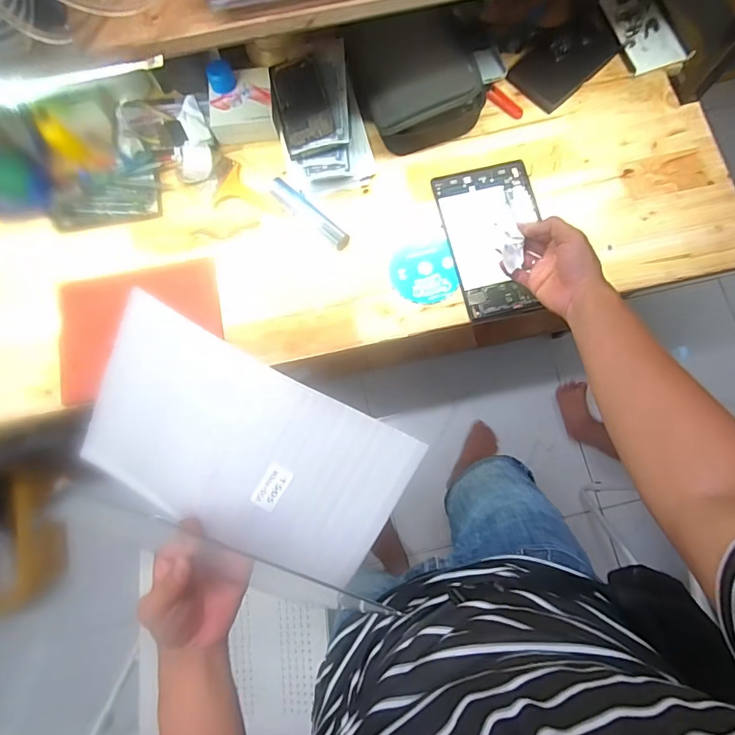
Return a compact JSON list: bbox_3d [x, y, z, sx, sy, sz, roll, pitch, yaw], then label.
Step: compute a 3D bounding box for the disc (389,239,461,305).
[{"bbox_3d":[0.089,-0.152,0.700,0.102,0.008,0.100,0,80,1],"label":"disc"}]

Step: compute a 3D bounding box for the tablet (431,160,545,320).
[{"bbox_3d":[0.202,-0.203,0.689,0.149,0.011,0.239,-13,80,-1],"label":"tablet"}]

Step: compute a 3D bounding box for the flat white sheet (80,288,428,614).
[{"bbox_3d":[-0.099,0.070,0.362,0.258,0.022,0.162,25,102,-2],"label":"flat white sheet"}]

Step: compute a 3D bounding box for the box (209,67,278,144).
[{"bbox_3d":[-0.206,-0.429,0.722,0.104,0.050,0.096,-7,80,0],"label":"box"}]

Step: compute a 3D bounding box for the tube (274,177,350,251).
[{"bbox_3d":[-0.090,-0.250,0.698,0.029,0.026,0.162,-44,82,-6],"label":"tube"}]

